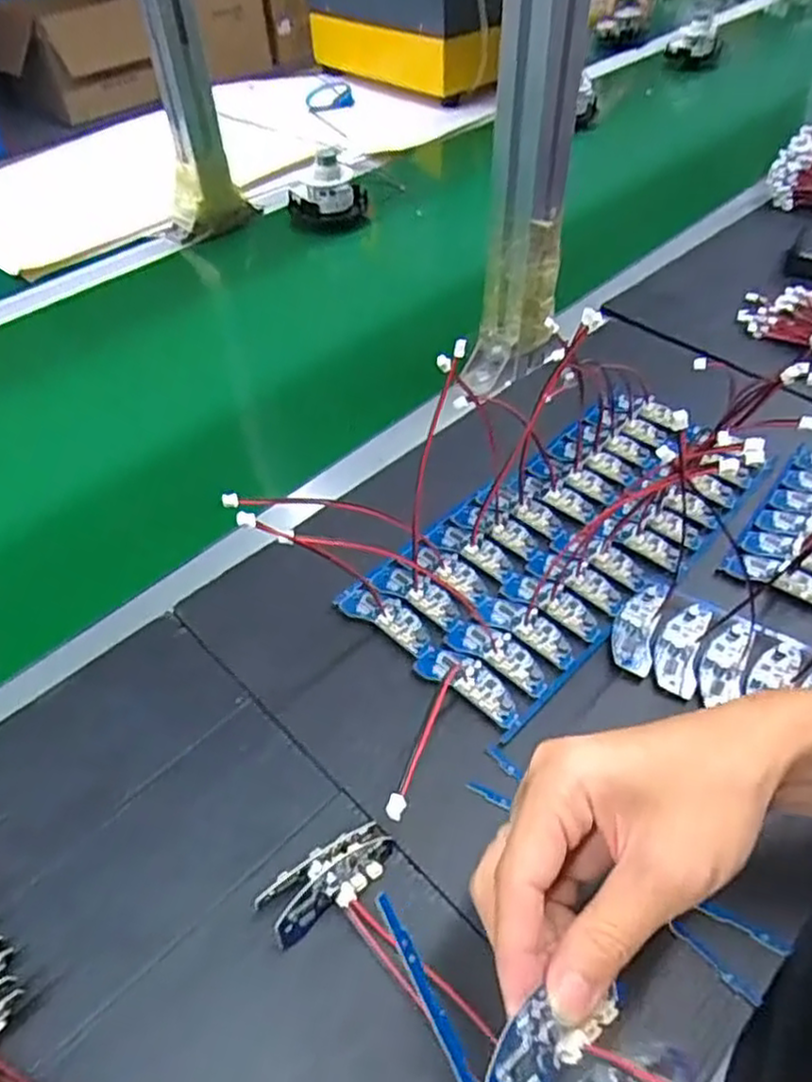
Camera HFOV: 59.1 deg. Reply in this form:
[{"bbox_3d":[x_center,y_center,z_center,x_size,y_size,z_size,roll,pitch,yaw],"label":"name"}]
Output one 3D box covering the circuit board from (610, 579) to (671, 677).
[{"bbox_3d":[0.142,0.046,0.436,0.025,0.007,0.073,18,51,17],"label":"circuit board"}]

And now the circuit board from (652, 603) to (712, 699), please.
[{"bbox_3d":[0.162,0.061,0.423,0.026,0.009,0.062,18,51,18],"label":"circuit board"}]

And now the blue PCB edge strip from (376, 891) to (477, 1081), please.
[{"bbox_3d":[0.011,0.148,0.218,0.006,0.004,0.083,-24,78,-17],"label":"blue PCB edge strip"}]

